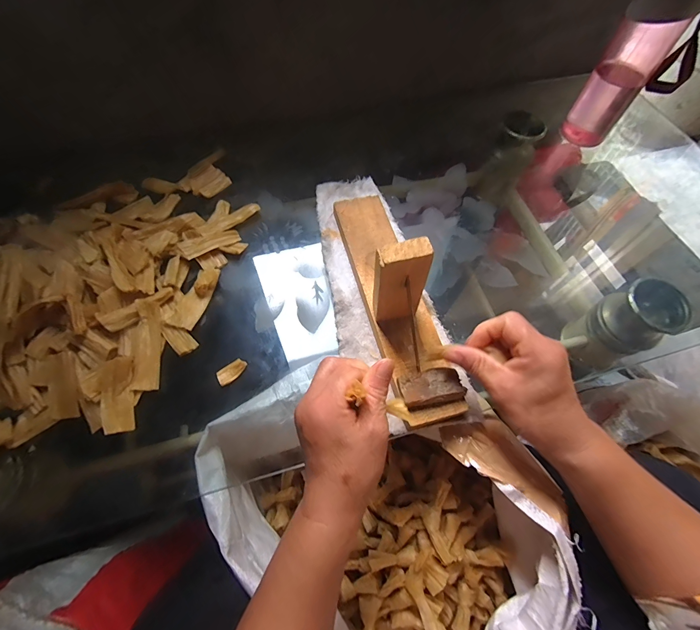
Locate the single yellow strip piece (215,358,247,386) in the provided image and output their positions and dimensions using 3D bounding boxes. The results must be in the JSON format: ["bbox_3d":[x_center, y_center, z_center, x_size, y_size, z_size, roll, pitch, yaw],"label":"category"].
[{"bbox_3d":[-0.117,0.057,0.344,0.030,0.009,0.017,-40,71,-20],"label":"single yellow strip piece"}]

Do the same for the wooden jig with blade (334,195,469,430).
[{"bbox_3d":[0.047,-0.045,0.334,0.067,0.116,0.270,-13,61,-9],"label":"wooden jig with blade"}]

